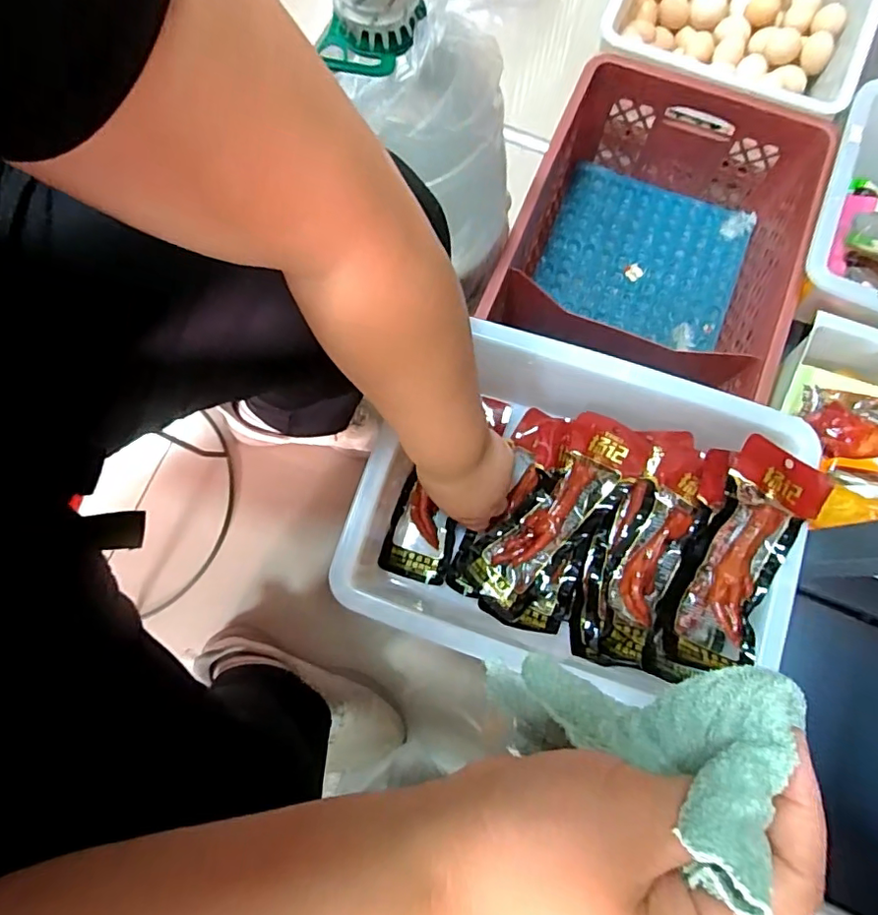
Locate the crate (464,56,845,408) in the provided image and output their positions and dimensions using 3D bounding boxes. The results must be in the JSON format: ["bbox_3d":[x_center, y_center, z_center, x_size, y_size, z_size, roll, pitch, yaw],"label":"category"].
[{"bbox_3d":[0.284,-0.293,0.735,0.319,0.171,0.391,21,79,5],"label":"crate"}]

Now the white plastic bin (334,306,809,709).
[{"bbox_3d":[0.113,0.057,0.512,0.370,0.118,0.279,17,78,5],"label":"white plastic bin"}]

